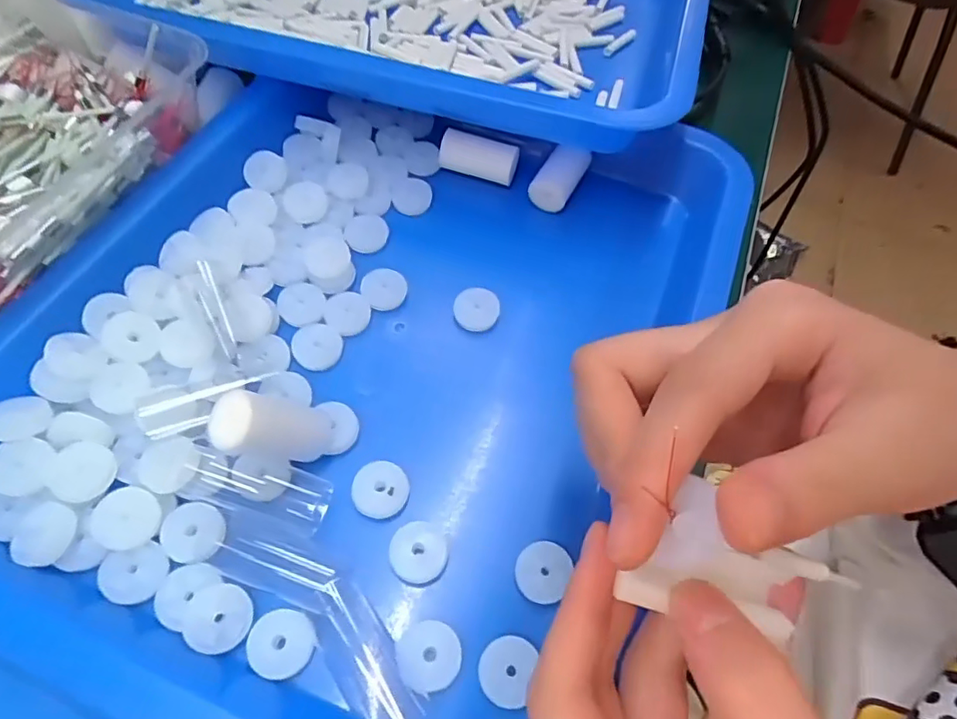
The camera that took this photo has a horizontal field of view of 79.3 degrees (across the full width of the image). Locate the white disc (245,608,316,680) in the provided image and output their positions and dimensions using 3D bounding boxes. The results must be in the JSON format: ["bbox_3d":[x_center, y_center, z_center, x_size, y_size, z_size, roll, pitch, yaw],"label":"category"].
[{"bbox_3d":[-0.065,0.094,0.191,0.021,0.004,0.020,2,59,-4],"label":"white disc"}]

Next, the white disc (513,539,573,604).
[{"bbox_3d":[0.023,0.076,0.209,0.018,0.005,0.020,26,60,10],"label":"white disc"}]

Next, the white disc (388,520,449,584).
[{"bbox_3d":[-0.021,0.068,0.206,0.021,0.004,0.020,2,59,-4],"label":"white disc"}]

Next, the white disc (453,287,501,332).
[{"bbox_3d":[-0.001,-0.024,0.269,0.020,0.006,0.021,2,59,-4],"label":"white disc"}]

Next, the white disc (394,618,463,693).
[{"bbox_3d":[-0.017,0.098,0.193,0.022,0.004,0.021,2,59,-4],"label":"white disc"}]

